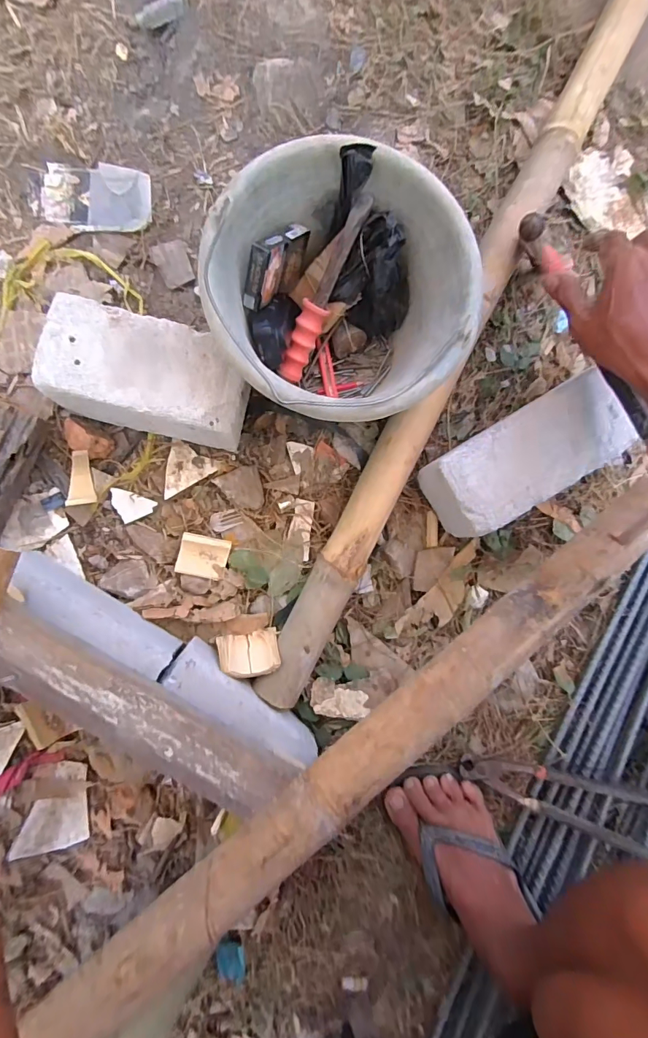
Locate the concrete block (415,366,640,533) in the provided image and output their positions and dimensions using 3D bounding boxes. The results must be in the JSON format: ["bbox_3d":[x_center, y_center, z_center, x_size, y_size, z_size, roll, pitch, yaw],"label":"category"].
[{"bbox_3d":[0.235,-0.072,0.529,0.228,0.099,0.105,-29,91,-11],"label":"concrete block"}]

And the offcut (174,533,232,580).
[{"bbox_3d":[-0.145,0.045,0.536,0.056,0.009,0.048,13,86,-6],"label":"offcut"}]

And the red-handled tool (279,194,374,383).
[{"bbox_3d":[-0.002,-0.245,0.486,0.027,0.023,0.194,26,115,-5],"label":"red-handled tool"}]

